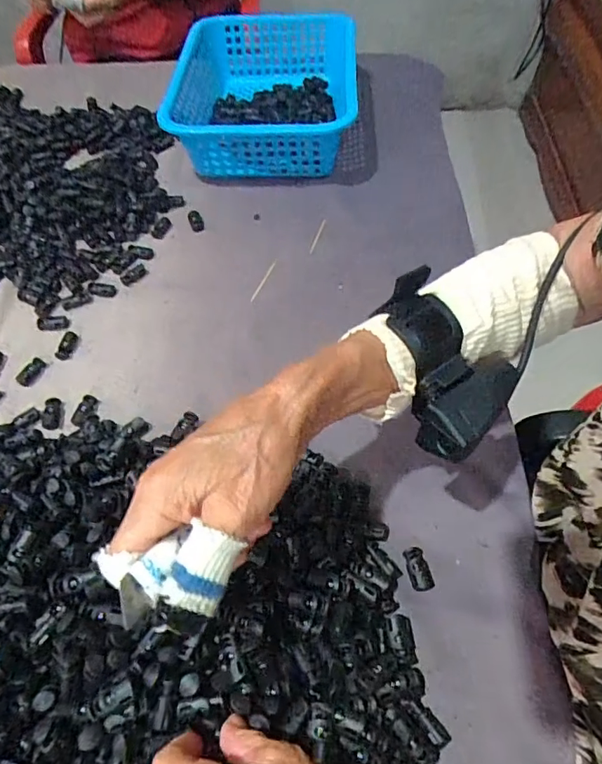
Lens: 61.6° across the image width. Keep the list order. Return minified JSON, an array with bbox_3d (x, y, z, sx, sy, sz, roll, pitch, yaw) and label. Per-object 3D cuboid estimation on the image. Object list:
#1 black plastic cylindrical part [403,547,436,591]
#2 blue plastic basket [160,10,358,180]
[{"bbox_3d":[0.081,0.129,0.349,0.015,0.007,0.028,-13,56,-7],"label":"black plastic cylindrical part"},{"bbox_3d":[-0.057,-0.354,0.633,0.233,0.086,0.262,3,55,4],"label":"blue plastic basket"}]

